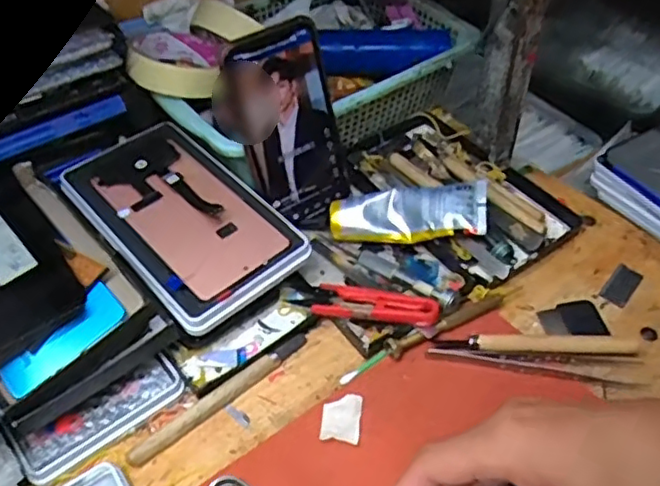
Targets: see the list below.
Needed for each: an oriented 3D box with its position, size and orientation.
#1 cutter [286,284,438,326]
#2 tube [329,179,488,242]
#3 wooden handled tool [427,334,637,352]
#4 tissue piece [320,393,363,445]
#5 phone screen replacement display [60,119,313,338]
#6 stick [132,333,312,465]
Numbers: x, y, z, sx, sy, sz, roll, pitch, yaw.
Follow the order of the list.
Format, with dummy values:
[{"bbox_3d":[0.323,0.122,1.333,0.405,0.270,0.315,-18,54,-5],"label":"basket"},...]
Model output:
[{"bbox_3d":[0.023,0.042,0.430,0.099,0.019,0.025,11,49,9],"label":"cutter"},{"bbox_3d":[0.058,-0.020,0.470,0.113,0.027,0.039,-5,47,16],"label":"tube"},{"bbox_3d":[0.136,0.066,0.416,0.128,0.008,0.012,1,48,0],"label":"wooden handled tool"},{"bbox_3d":[0.007,0.105,0.381,0.023,0.005,0.030,6,49,5],"label":"tissue piece"},{"bbox_3d":[-0.108,-0.022,0.455,0.101,0.013,0.183,-36,59,-24],"label":"phone screen replacement display"},{"bbox_3d":[-0.068,0.096,0.403,0.131,0.009,0.014,-32,56,-26],"label":"stick"}]

